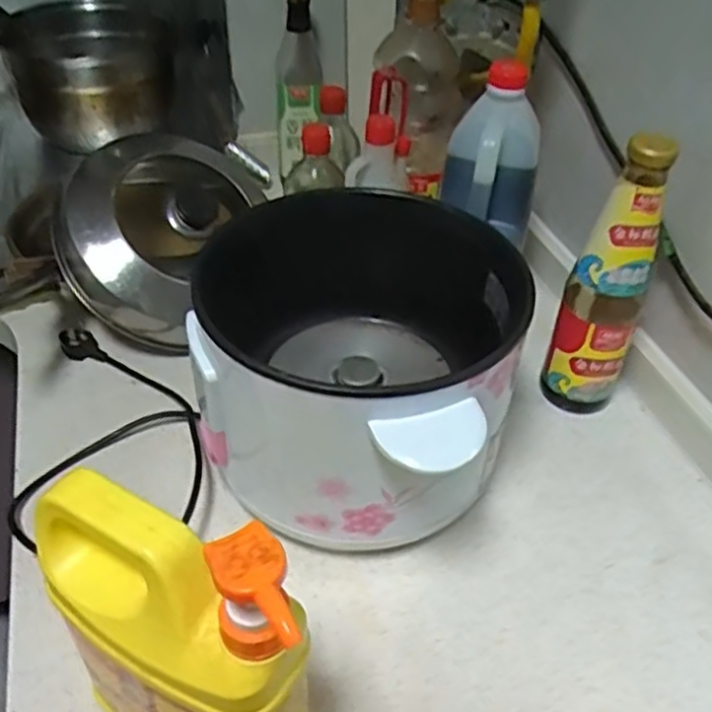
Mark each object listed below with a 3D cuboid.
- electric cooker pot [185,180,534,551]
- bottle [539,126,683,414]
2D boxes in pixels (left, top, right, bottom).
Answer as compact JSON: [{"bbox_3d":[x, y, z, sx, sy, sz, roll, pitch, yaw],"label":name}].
[{"bbox_3d":[0.002,-0.007,0.608,0.240,0.178,0.282,10,42,7],"label":"electric cooker pot"},{"bbox_3d":[0.227,-0.058,0.656,0.071,0.269,0.059,17,44,14],"label":"bottle"}]

